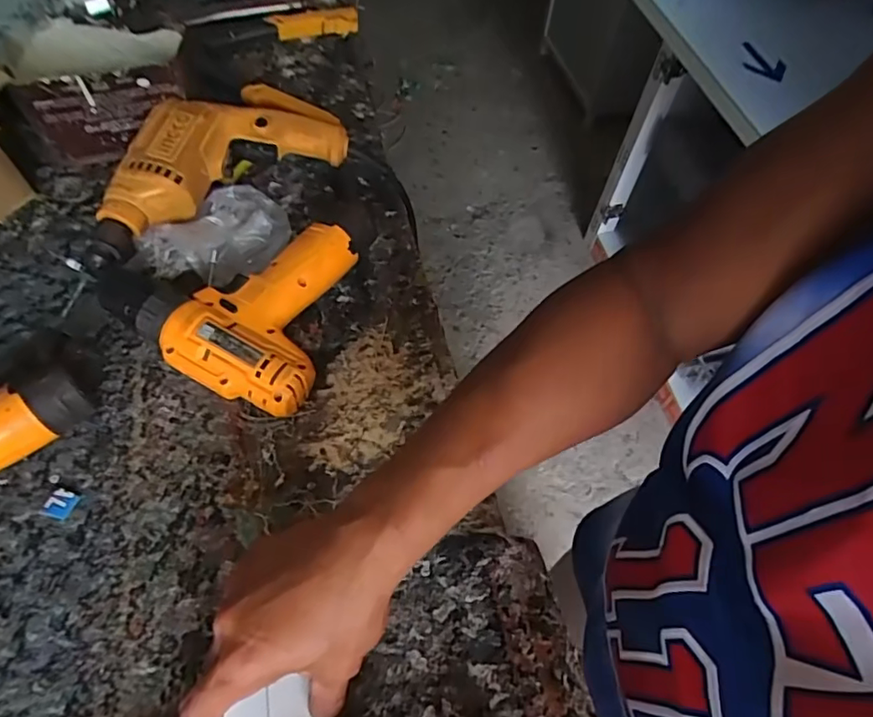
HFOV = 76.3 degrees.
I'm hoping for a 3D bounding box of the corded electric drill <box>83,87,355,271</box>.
[{"bbox_3d":[-0.224,-0.194,0.532,0.257,0.074,0.145,-35,67,-21],"label":"corded electric drill"}]

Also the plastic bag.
[{"bbox_3d":[-0.200,-0.110,0.501,0.128,0.040,0.089,-31,66,-19],"label":"plastic bag"}]

